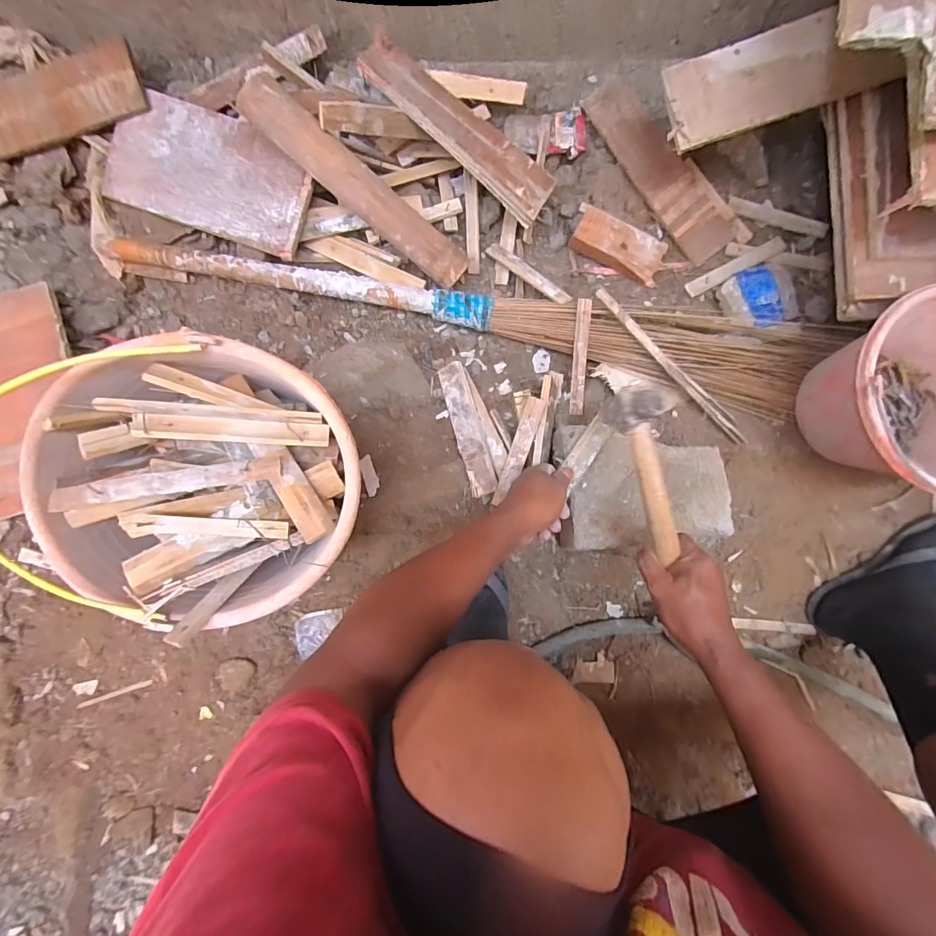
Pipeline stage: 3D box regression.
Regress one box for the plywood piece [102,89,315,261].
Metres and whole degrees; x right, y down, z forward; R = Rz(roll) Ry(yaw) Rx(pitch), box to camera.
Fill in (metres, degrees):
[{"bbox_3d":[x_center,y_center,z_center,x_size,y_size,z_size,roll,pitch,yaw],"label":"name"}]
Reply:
[{"bbox_3d":[-0.380,-0.435,0.651,0.306,0.013,0.160,20,96,3],"label":"plywood piece"}]

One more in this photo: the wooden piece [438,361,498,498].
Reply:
[{"bbox_3d":[-0.001,-0.058,0.645,0.041,0.013,0.200,-21,76,22],"label":"wooden piece"}]

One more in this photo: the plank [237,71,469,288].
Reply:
[{"bbox_3d":[-0.146,-0.386,0.618,0.346,0.041,0.057,35,87,-19],"label":"plank"}]

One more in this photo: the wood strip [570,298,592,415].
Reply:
[{"bbox_3d":[0.165,-0.161,0.653,0.020,0.009,0.163,2,103,2],"label":"wood strip"}]

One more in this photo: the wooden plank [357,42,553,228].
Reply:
[{"bbox_3d":[-0.007,-0.478,0.631,0.298,0.024,0.088,34,69,-13],"label":"wooden plank"}]

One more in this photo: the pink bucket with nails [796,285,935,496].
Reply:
[{"bbox_3d":[0.584,-0.084,0.596,0.232,0.179,0.243,0,85,2],"label":"pink bucket with nails"}]

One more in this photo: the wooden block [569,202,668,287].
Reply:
[{"bbox_3d":[0.237,-0.352,0.694,0.153,0.037,0.068,26,86,4],"label":"wooden block"}]

